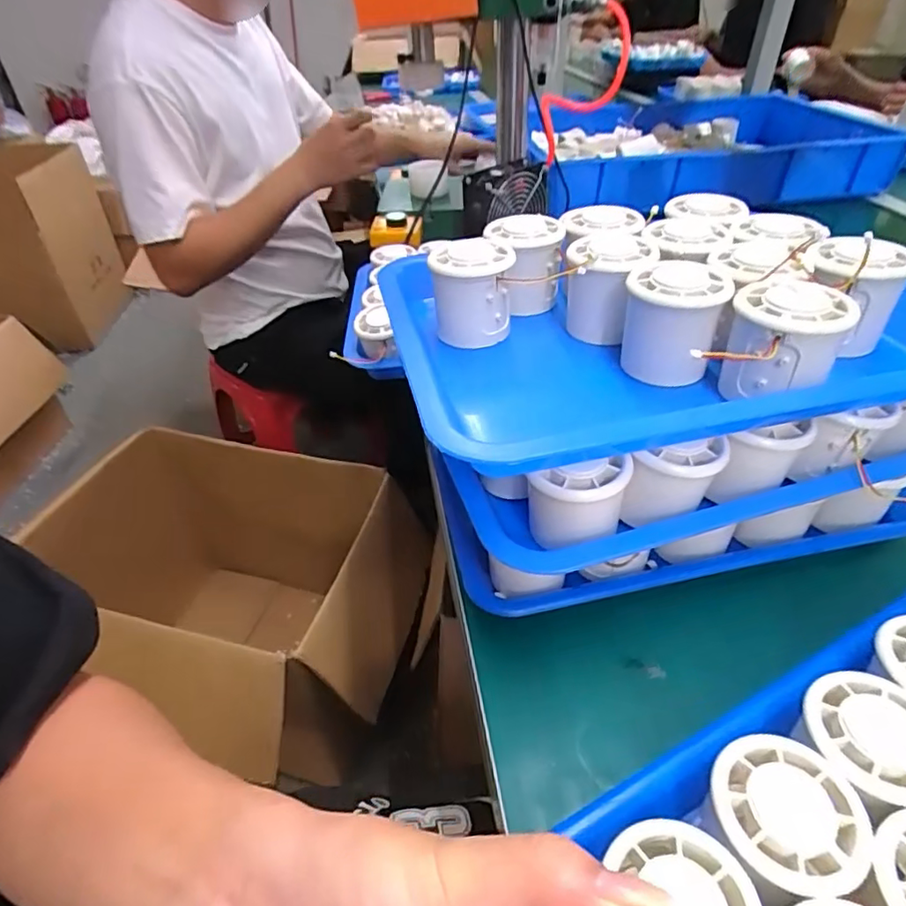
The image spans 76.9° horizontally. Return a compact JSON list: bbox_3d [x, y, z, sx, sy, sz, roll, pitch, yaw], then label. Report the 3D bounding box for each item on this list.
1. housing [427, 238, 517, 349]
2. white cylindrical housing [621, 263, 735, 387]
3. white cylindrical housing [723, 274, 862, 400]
[{"bbox_3d":[0.013,-0.111,0.390,0.052,0.060,0.053,0,41,4],"label":"housing"},{"bbox_3d":[0.132,-0.079,0.347,0.056,0.061,0.051,-2,41,2],"label":"white cylindrical housing"},{"bbox_3d":[0.179,-0.058,0.311,0.059,0.053,0.066,21,46,26],"label":"white cylindrical housing"}]

